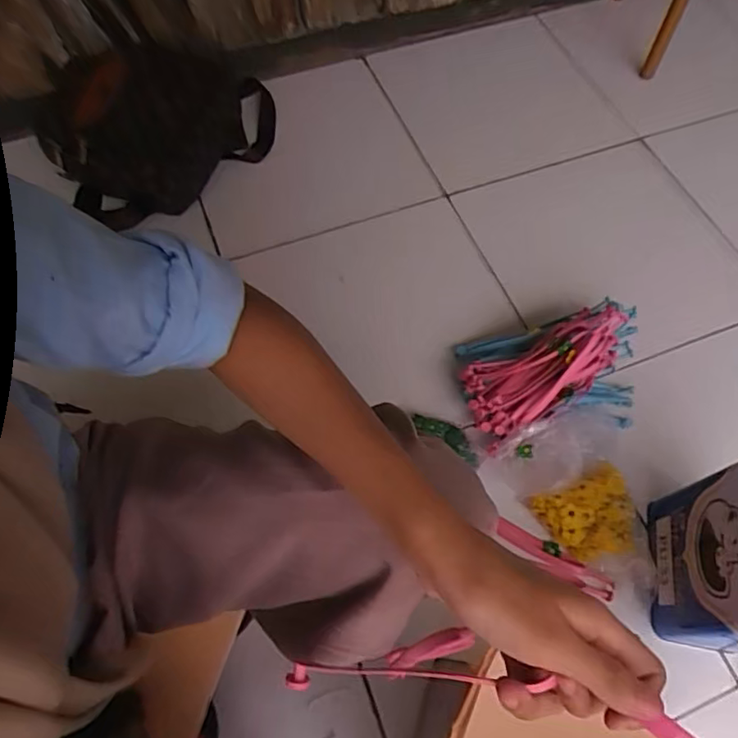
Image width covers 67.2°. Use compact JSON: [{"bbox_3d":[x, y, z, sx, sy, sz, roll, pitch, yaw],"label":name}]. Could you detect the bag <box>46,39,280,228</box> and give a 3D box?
[{"bbox_3d":[-0.334,-0.417,0.923,0.341,0.175,0.245,-11,64,-6],"label":"bag"}]

